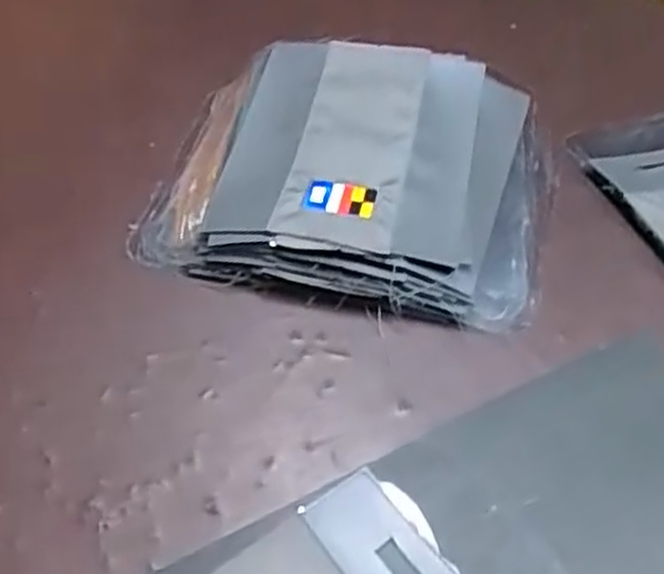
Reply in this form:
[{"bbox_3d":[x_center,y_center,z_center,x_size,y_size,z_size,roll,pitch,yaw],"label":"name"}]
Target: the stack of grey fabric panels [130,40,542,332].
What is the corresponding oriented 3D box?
[{"bbox_3d":[0.016,-0.090,0.581,0.275,0.054,0.235,10,47,6],"label":"stack of grey fabric panels"}]

